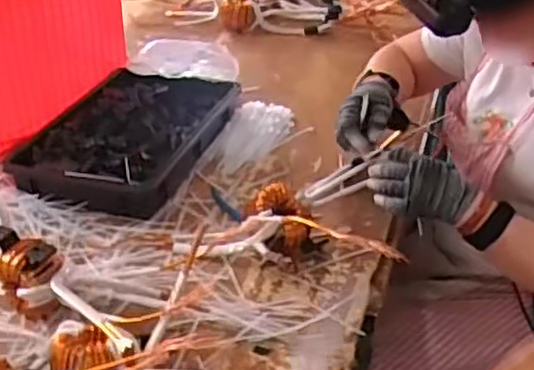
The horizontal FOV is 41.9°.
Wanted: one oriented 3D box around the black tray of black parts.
[{"bbox_3d":[-0.214,-0.087,1.136,0.239,0.053,0.374,11,35,16],"label":"black tray of black parts"}]

